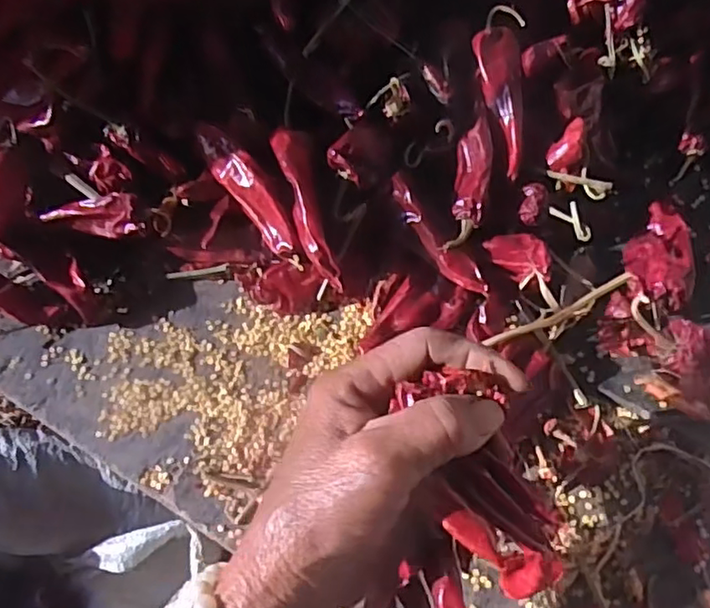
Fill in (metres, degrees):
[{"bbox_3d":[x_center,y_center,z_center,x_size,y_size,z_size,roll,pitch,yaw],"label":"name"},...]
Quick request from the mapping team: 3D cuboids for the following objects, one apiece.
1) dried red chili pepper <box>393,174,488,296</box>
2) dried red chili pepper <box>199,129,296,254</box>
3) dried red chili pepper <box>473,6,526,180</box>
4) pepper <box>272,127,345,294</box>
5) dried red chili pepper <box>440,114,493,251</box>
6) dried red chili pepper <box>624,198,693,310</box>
[{"bbox_3d":[0.048,-0.039,0.366,0.014,0.009,0.085,-34,83,-16],"label":"dried red chili pepper"},{"bbox_3d":[-0.066,-0.069,0.376,0.018,0.019,0.090,-34,86,-16],"label":"dried red chili pepper"},{"bbox_3d":[0.095,-0.136,0.386,0.034,0.016,0.115,-4,81,-2],"label":"dried red chili pepper"},{"bbox_3d":[-0.027,-0.054,0.360,0.018,0.023,0.100,-15,80,-7],"label":"pepper"},{"bbox_3d":[0.070,-0.071,0.373,0.020,0.019,0.083,9,78,5],"label":"dried red chili pepper"},{"bbox_3d":[0.191,-0.034,0.385,0.035,0.017,0.071,12,64,6],"label":"dried red chili pepper"}]

